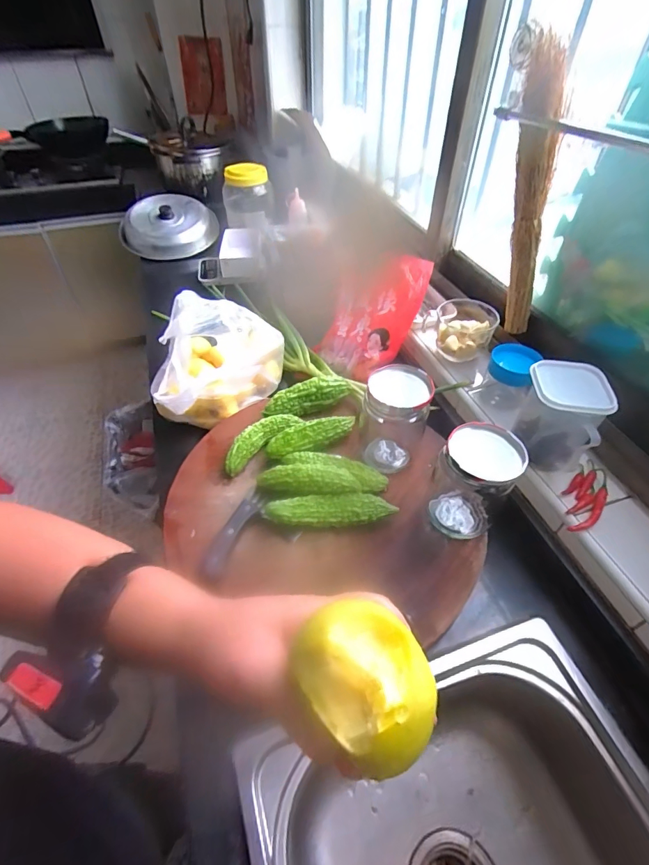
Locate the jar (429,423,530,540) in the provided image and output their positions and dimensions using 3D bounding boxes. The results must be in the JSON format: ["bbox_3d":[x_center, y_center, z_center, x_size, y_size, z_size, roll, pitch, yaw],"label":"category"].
[{"bbox_3d":[0.176,0.065,0.505,0.082,0.141,0.084,0,47,0],"label":"jar"}]

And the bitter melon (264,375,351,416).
[{"bbox_3d":[-0.030,-0.062,0.686,0.150,0.039,0.044,-12,48,-11],"label":"bitter melon"}]

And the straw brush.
[{"bbox_3d":[0.298,-0.341,0.600,0.040,0.382,0.082,-11,25,-10],"label":"straw brush"}]

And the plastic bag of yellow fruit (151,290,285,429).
[{"bbox_3d":[-0.187,-0.142,0.767,0.215,0.130,0.232,-3,47,-3],"label":"plastic bag of yellow fruit"}]

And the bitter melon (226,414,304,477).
[{"bbox_3d":[-0.099,0.012,0.640,0.135,0.035,0.041,-31,54,-26],"label":"bitter melon"}]

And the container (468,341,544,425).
[{"bbox_3d":[0.282,-0.075,0.650,0.083,0.112,0.077,25,52,21],"label":"container"}]

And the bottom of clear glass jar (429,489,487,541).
[{"bbox_3d":[0.178,0.110,0.553,0.069,0.022,0.061,2,47,2],"label":"bottom of clear glass jar"}]

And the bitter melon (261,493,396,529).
[{"bbox_3d":[0.008,0.105,0.549,0.173,0.039,0.046,-5,47,-4],"label":"bitter melon"}]

